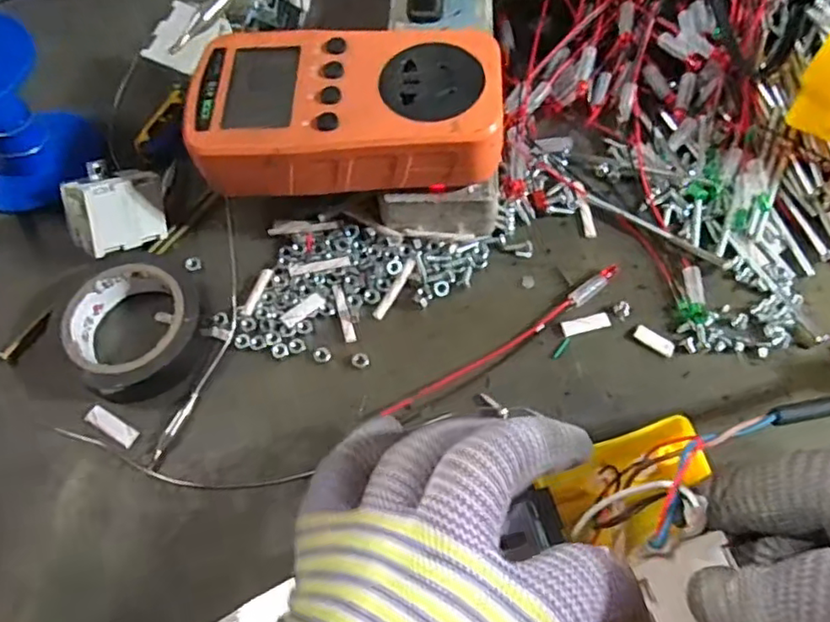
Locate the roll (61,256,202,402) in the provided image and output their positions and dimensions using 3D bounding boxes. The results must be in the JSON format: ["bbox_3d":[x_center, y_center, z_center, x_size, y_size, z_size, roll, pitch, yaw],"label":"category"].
[{"bbox_3d":[-0.120,0.006,0.261,0.053,0.022,0.057,-1,65,1],"label":"roll"}]

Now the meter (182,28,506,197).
[{"bbox_3d":[-0.029,-0.085,0.254,0.124,0.030,0.069,-5,65,-1],"label":"meter"}]

